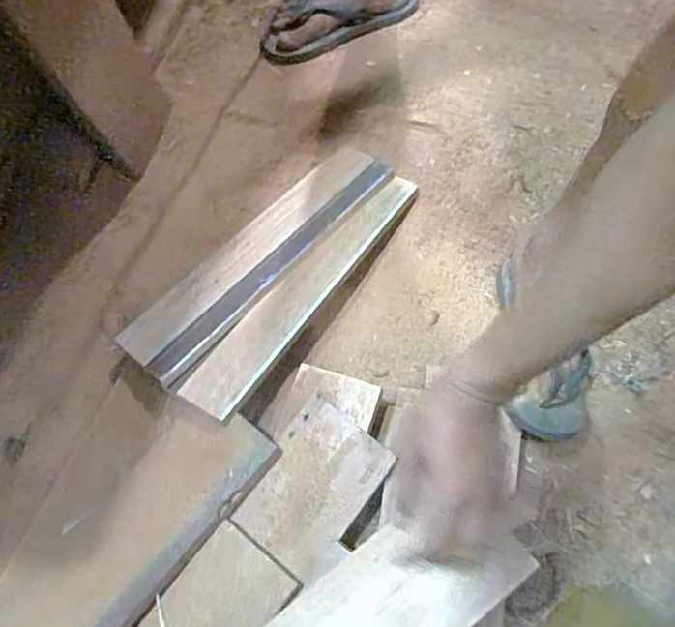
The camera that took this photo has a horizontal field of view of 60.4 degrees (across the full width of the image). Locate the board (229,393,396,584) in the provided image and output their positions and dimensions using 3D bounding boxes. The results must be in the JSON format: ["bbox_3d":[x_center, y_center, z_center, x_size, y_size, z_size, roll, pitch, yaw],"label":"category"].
[{"bbox_3d":[-0.028,0.192,0.648,0.115,0.012,0.167,28,73,26],"label":"board"}]

